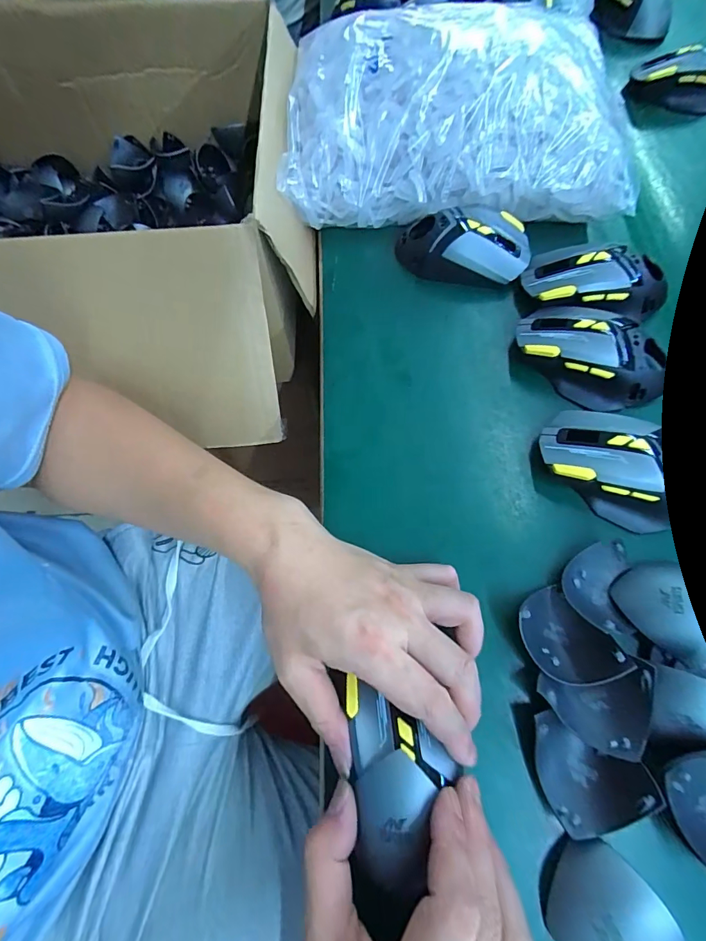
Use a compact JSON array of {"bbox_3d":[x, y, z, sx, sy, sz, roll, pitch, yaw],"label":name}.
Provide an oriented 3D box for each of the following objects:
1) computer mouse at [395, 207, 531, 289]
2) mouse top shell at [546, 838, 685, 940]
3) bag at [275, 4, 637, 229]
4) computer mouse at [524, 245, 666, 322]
[{"bbox_3d":[0.101,-0.208,0.376,0.116,0.041,0.062,15,70,9],"label":"computer mouse"},{"bbox_3d":[0.129,0.230,0.211,0.052,0.025,0.048,-39,71,-11],"label":"mouse top shell"},{"bbox_3d":[0.092,-0.336,0.396,0.306,0.095,0.202,0,69,3],"label":"bag"},{"bbox_3d":[0.210,-0.161,0.348,0.119,0.038,0.064,9,69,7],"label":"computer mouse"}]

